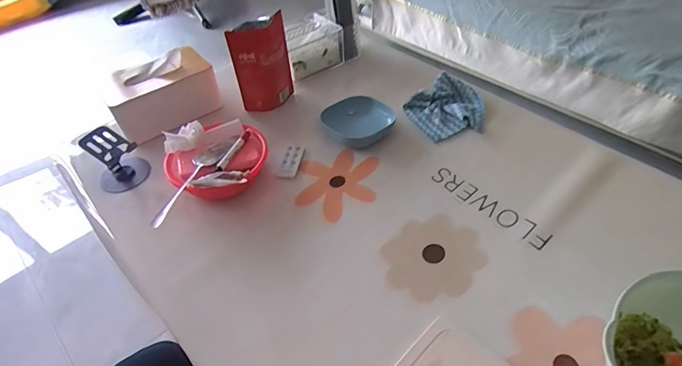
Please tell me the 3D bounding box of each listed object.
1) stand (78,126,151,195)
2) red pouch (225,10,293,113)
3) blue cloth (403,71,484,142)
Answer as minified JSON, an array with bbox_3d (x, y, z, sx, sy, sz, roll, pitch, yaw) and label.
[{"bbox_3d":[-0.415,-0.047,0.746,0.085,0.129,0.086,-27,51,-22],"label":"stand"},{"bbox_3d":[-0.167,-0.244,0.851,0.114,0.182,0.050,-15,47,-12],"label":"red pouch"},{"bbox_3d":[0.217,-0.152,0.823,0.153,0.038,0.144,-29,51,-24],"label":"blue cloth"}]

